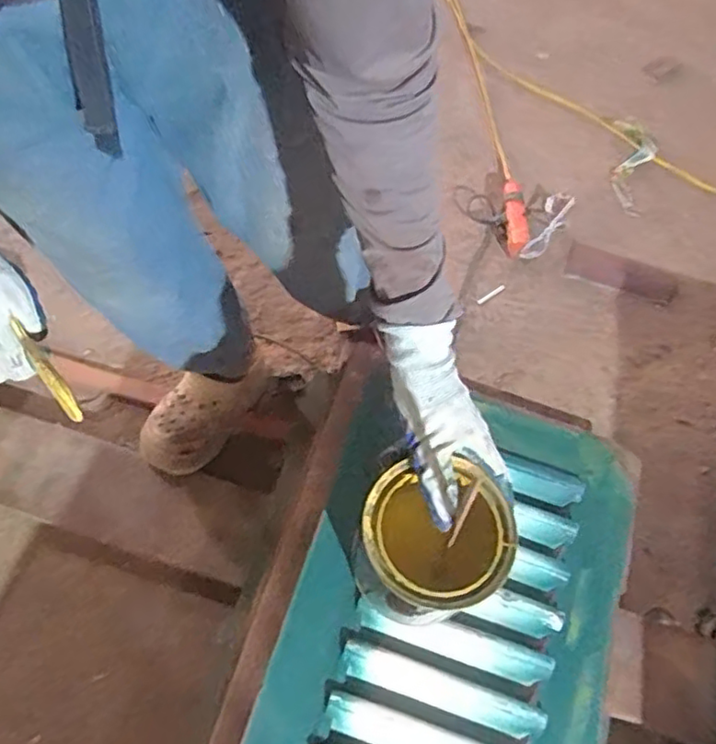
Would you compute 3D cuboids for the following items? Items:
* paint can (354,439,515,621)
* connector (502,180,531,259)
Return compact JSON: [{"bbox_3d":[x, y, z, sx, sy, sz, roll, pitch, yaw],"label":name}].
[{"bbox_3d":[0.055,0.138,0.508,0.112,0.115,0.114,1,65,-2],"label":"paint can"},{"bbox_3d":[0.310,-0.302,1.241,0.046,0.040,0.151,-2,81,-4],"label":"connector"}]

